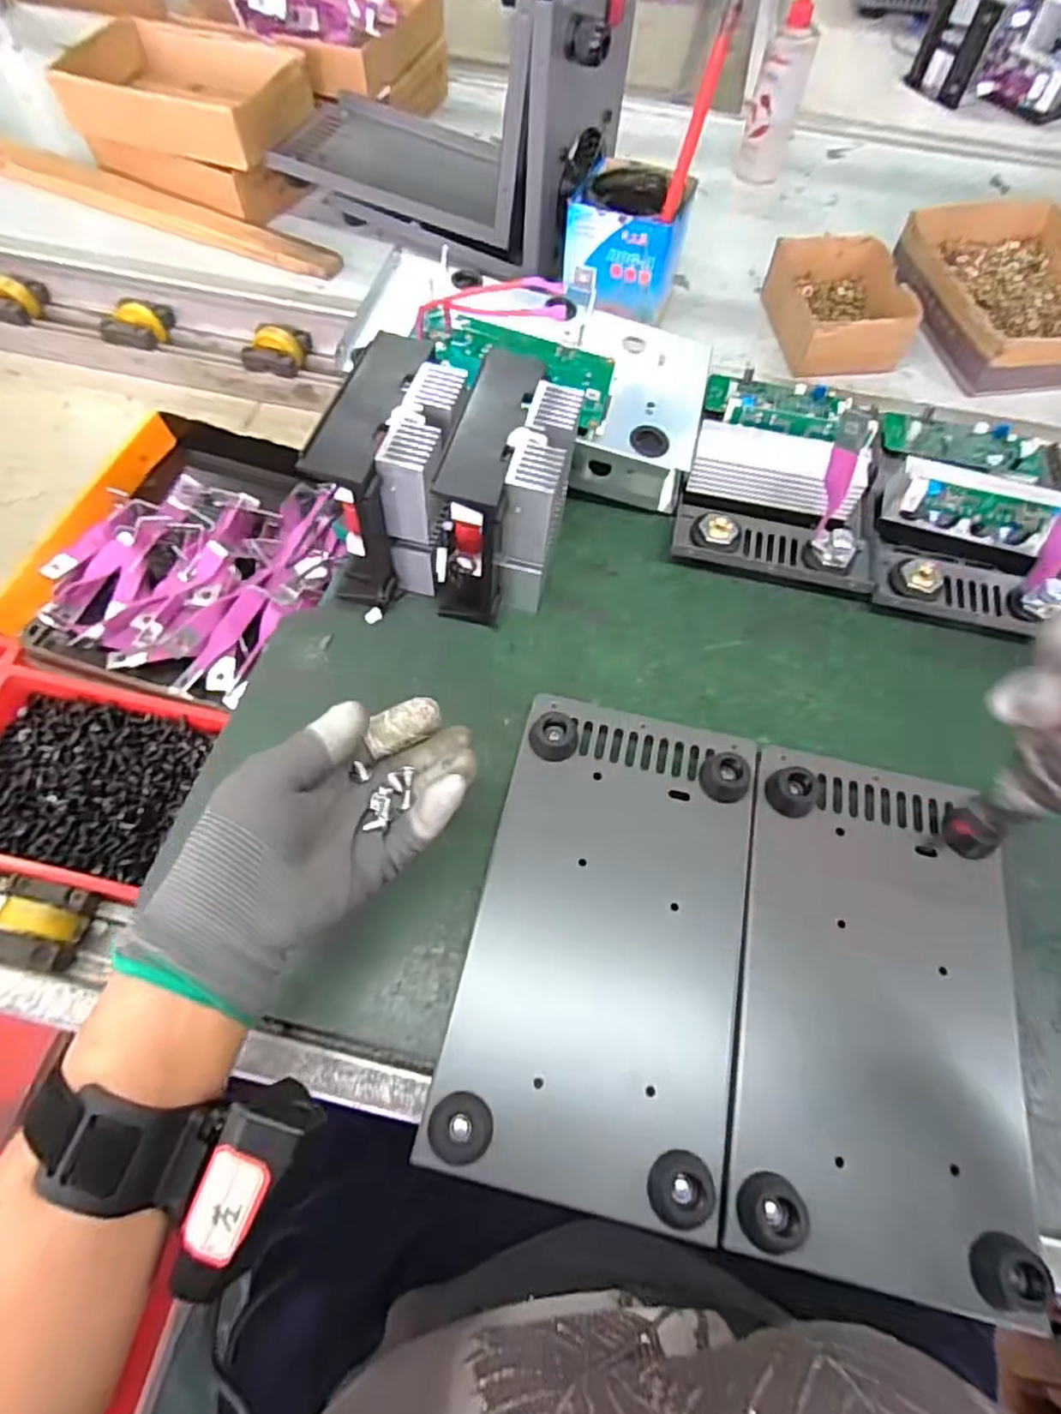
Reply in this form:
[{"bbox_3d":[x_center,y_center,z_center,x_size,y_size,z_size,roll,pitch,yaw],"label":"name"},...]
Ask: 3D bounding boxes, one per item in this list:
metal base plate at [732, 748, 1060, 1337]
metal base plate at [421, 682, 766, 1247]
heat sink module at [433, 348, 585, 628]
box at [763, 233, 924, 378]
[{"bbox_3d":[0.195,0.156,0.374,0.150,0.036,0.263,13,63,4],"label":"metal base plate"},{"bbox_3d":[0.046,0.124,0.385,0.152,0.033,0.264,12,63,3],"label":"metal base plate"},{"bbox_3d":[-0.015,-0.142,0.464,0.074,0.125,0.132,14,63,4],"label":"heat sink module"},{"bbox_3d":[0.302,-0.391,0.650,0.115,0.052,0.153,-4,63,-5],"label":"box"}]

